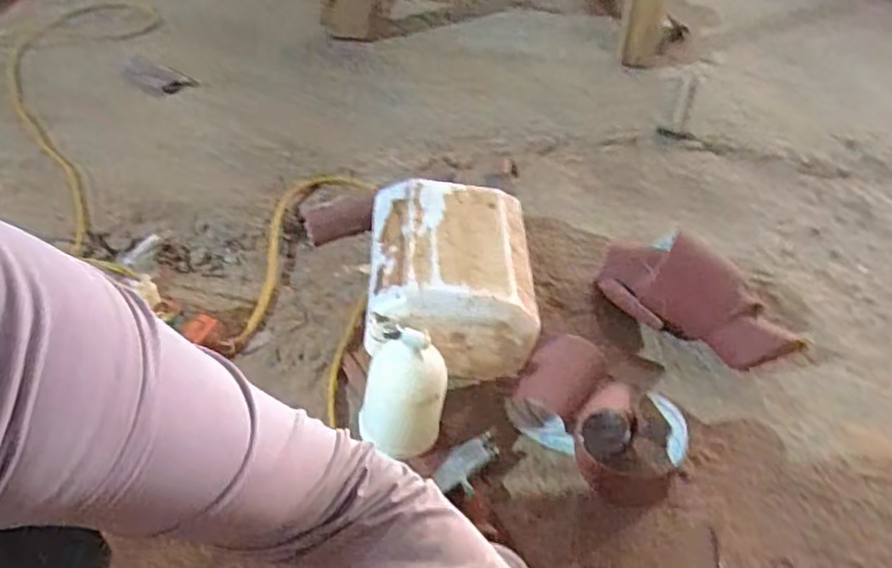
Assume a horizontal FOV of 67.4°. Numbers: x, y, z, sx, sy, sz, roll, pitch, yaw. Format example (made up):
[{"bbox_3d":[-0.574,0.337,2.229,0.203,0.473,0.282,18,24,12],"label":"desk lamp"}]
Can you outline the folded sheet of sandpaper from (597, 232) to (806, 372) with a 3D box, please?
[{"bbox_3d":[0.314,0.019,0.848,0.245,0.044,0.115,35,89,20],"label":"folded sheet of sandpaper"}]

